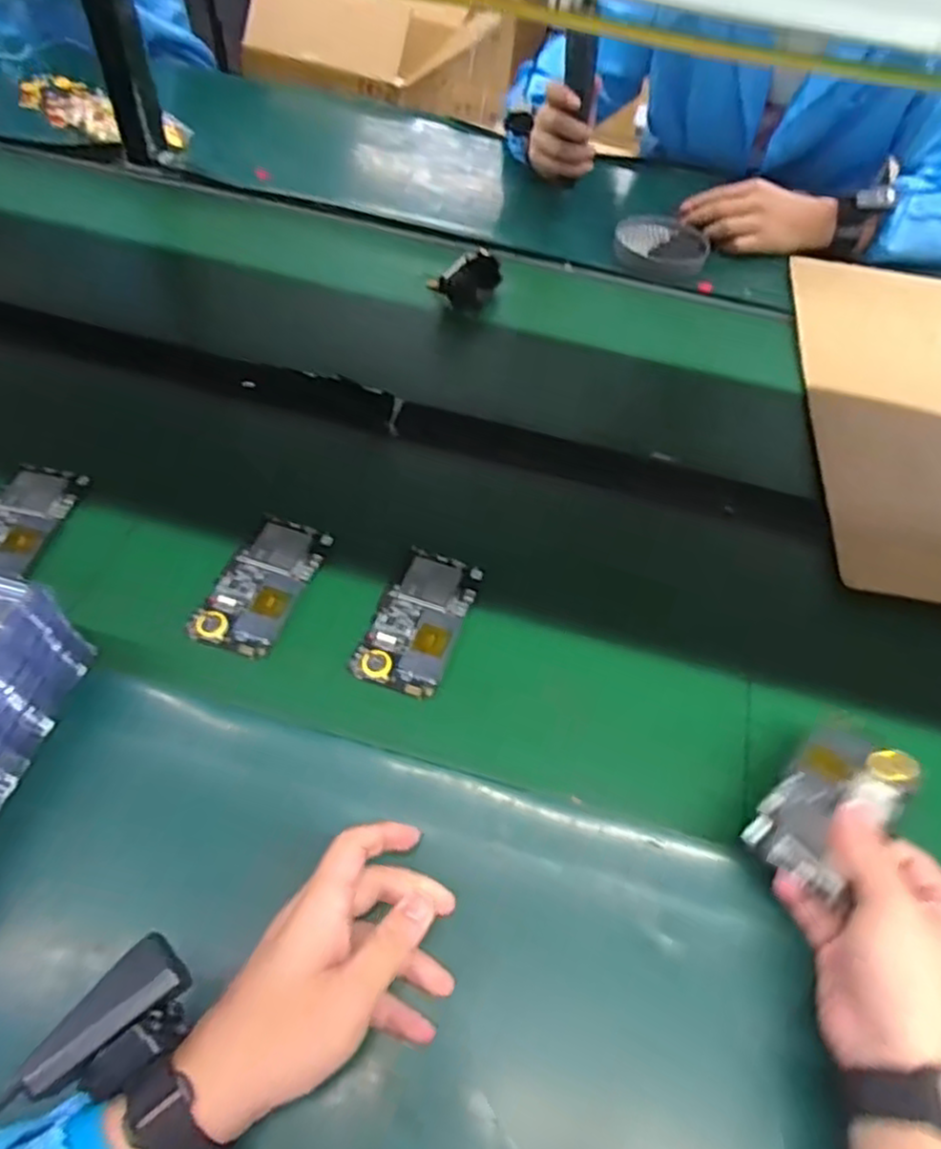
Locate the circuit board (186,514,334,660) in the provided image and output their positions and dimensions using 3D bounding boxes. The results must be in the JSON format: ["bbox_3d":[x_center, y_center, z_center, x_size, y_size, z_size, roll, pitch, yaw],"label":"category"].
[{"bbox_3d":[-0.161,0.004,0.557,0.063,0.006,0.126,19,53,10],"label":"circuit board"}]

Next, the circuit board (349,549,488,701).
[{"bbox_3d":[-0.038,0.033,0.547,0.065,0.004,0.124,17,53,9],"label":"circuit board"}]

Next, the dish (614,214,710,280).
[{"bbox_3d":[0.239,-0.417,0.895,0.112,0.027,0.105,2,52,-3],"label":"dish"}]

